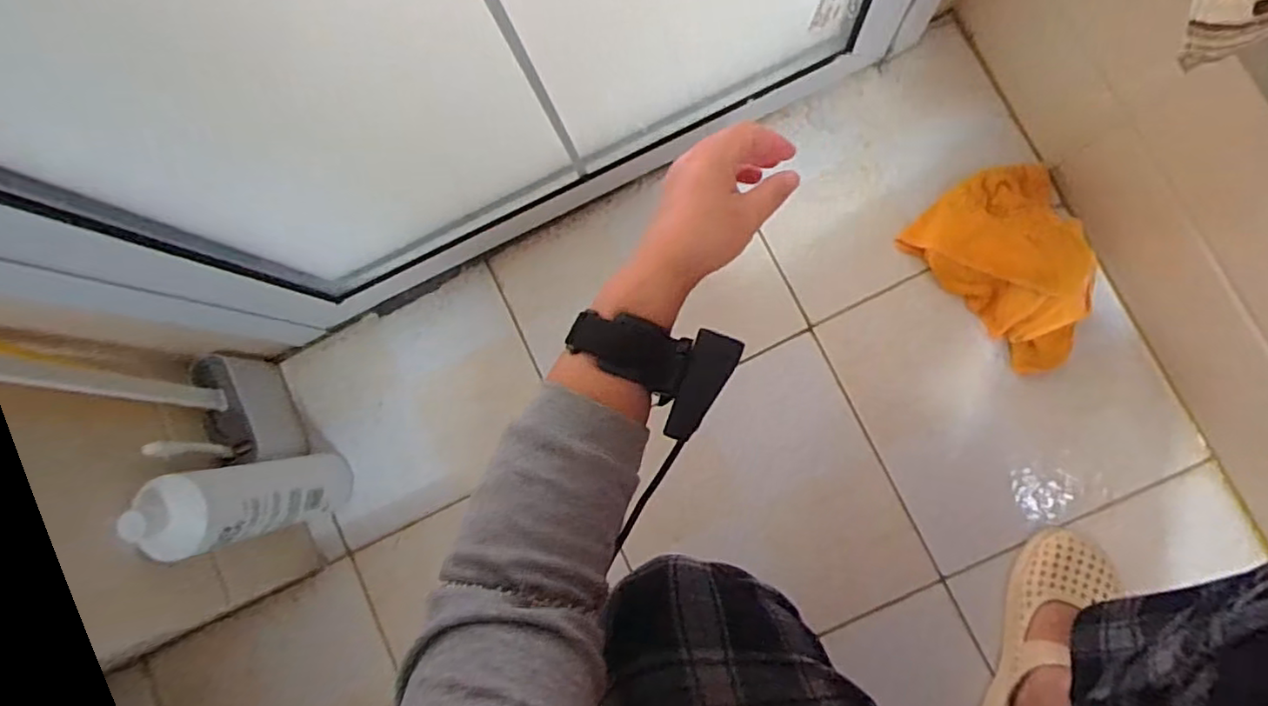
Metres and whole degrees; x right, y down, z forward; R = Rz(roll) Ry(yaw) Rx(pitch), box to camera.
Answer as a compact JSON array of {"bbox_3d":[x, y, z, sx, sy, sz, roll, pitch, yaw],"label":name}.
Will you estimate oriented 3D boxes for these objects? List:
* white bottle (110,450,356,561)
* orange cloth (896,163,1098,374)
[{"bbox_3d":[-0.406,0.156,0.687,0.086,0.251,0.081,-13,83,6],"label":"white bottle"},{"bbox_3d":[0.400,-0.096,0.666,0.147,0.058,0.199,-41,81,2],"label":"orange cloth"}]

